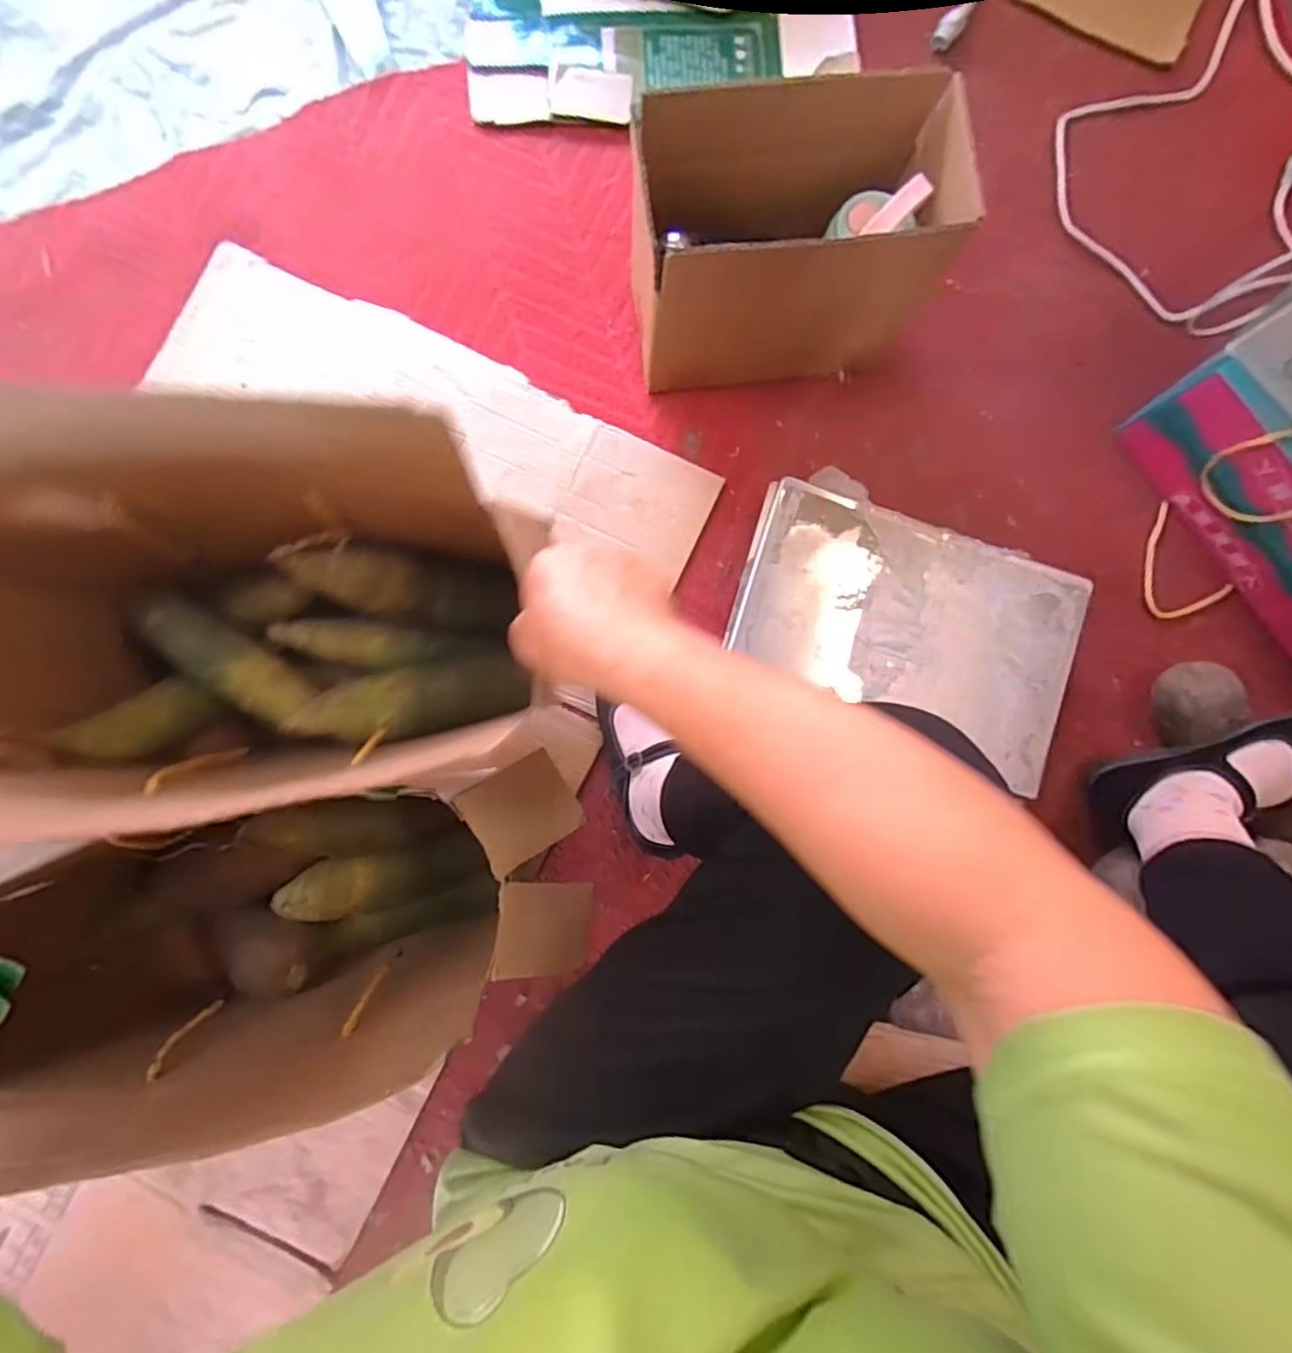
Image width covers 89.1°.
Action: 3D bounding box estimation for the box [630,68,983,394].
[{"bbox_3d":[0.131,-0.406,0.645,0.265,0.233,0.144,-9,86,-2],"label":"box"}]

